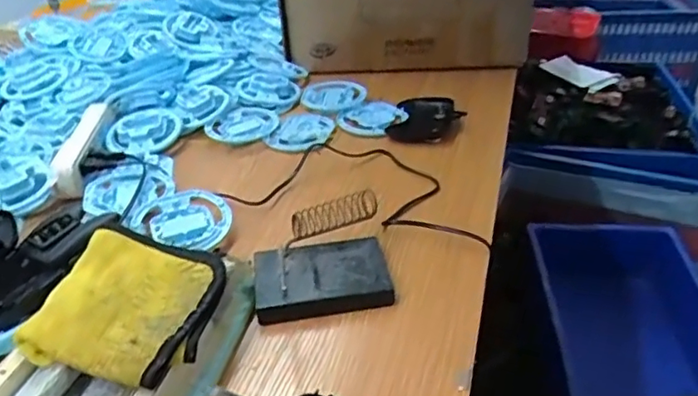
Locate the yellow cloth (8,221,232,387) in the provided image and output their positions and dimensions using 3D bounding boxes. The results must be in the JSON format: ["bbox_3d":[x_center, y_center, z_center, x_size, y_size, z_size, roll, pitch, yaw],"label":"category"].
[{"bbox_3d":[-0.179,0.082,0.475,0.135,0.025,0.148,5,35,11],"label":"yellow cloth"}]

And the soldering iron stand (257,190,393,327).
[{"bbox_3d":[-0.028,0.055,0.560,0.130,0.057,0.117,-7,34,-7],"label":"soldering iron stand"}]

